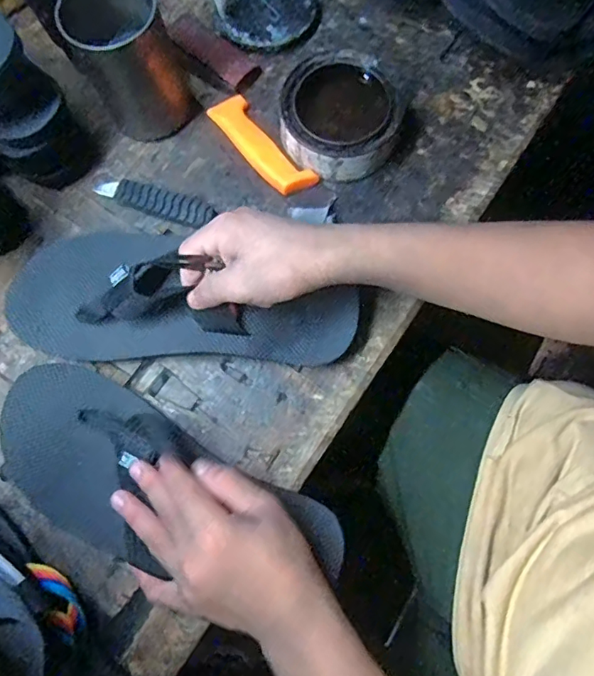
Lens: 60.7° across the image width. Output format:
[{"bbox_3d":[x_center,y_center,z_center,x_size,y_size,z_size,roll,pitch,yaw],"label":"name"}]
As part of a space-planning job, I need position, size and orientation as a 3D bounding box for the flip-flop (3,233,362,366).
[{"bbox_3d":[-0.100,-0.034,0.420,0.298,0.056,0.114,8,77,3],"label":"flip-flop"}]

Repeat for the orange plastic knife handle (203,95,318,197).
[{"bbox_3d":[-0.032,-0.177,0.468,0.036,0.017,0.118,-38,79,-9],"label":"orange plastic knife handle"}]

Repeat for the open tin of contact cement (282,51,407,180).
[{"bbox_3d":[0.039,-0.198,0.458,0.103,0.047,0.103,0,75,0],"label":"open tin of contact cement"}]

